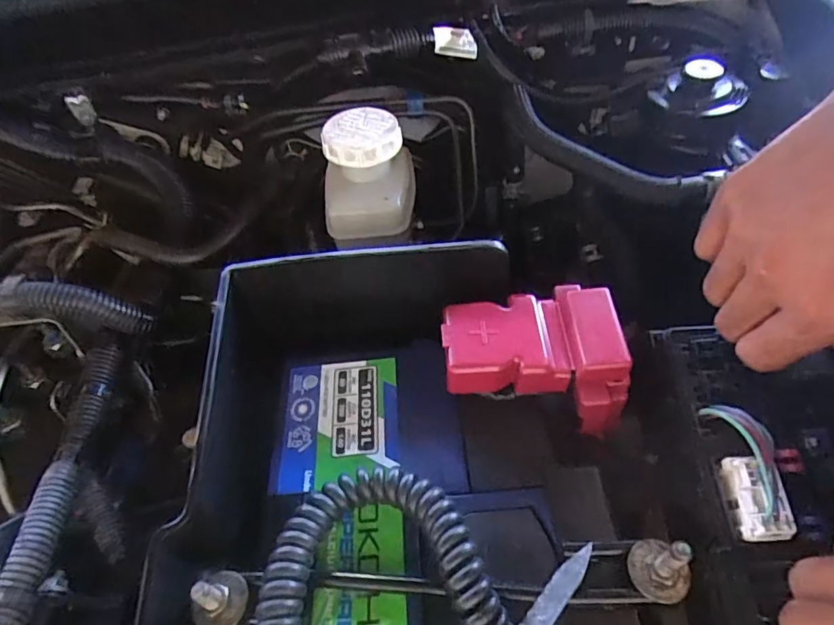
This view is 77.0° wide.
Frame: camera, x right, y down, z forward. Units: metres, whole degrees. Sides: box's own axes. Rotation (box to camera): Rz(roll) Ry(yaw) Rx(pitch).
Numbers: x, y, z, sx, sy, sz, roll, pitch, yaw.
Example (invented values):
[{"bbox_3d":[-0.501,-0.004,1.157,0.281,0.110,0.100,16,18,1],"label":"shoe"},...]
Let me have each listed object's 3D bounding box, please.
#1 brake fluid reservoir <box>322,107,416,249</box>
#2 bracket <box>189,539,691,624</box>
[{"bbox_3d":[-0.035,-0.099,0.386,0.063,0.064,0.081,0,50,6],"label":"brake fluid reservoir"},{"bbox_3d":[0.009,0.123,0.236,0.220,0.019,0.025,-5,50,2],"label":"bracket"}]

